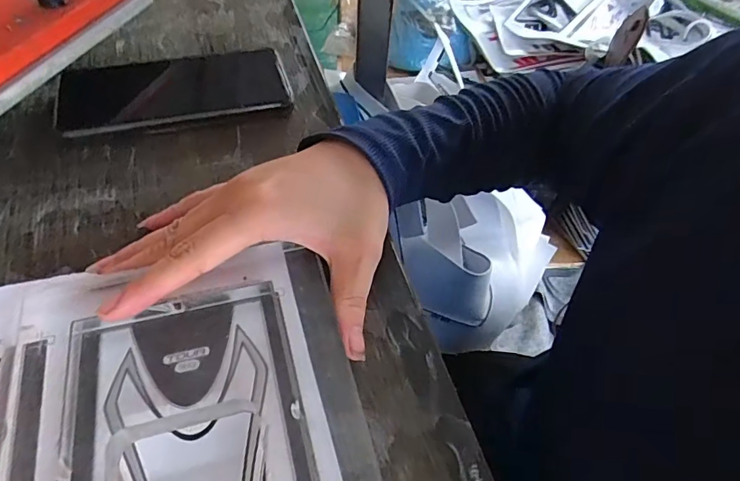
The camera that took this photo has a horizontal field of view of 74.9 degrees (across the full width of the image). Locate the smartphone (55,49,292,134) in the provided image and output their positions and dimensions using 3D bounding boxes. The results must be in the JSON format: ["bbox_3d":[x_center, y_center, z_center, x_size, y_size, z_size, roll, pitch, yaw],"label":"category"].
[{"bbox_3d":[-0.145,-0.114,0.367,0.159,0.013,0.073,-12,54,-13],"label":"smartphone"}]

